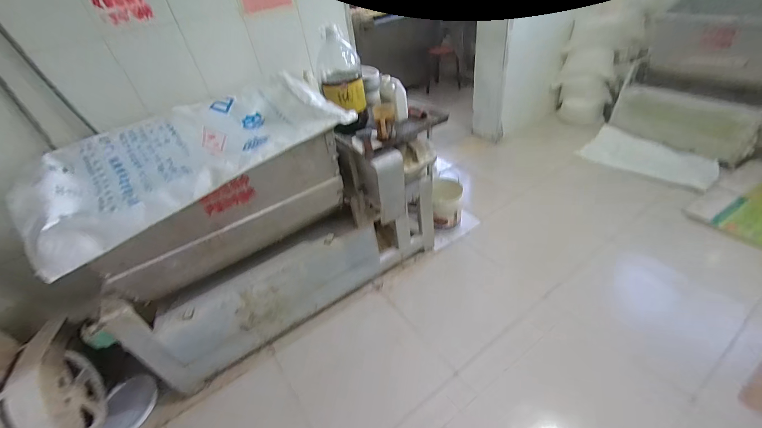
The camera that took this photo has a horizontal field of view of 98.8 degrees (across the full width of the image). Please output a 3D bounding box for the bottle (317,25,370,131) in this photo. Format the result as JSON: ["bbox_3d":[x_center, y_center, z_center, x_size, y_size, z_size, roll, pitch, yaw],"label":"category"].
[{"bbox_3d":[-0.158,-0.560,1.384,0.179,0.396,0.160,-13,35,-12],"label":"bottle"}]

